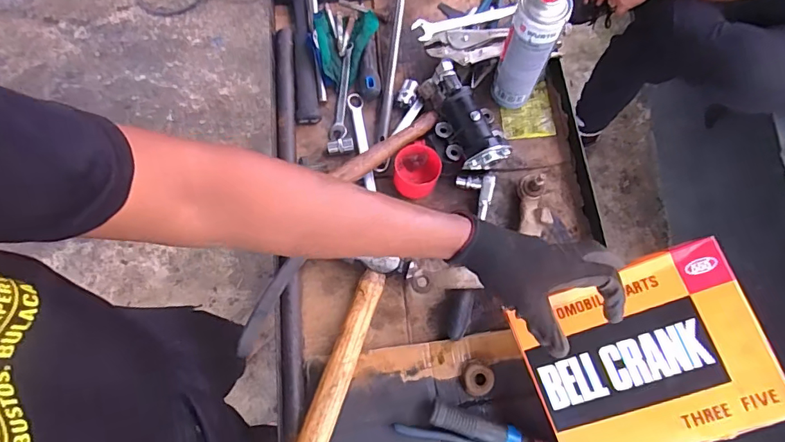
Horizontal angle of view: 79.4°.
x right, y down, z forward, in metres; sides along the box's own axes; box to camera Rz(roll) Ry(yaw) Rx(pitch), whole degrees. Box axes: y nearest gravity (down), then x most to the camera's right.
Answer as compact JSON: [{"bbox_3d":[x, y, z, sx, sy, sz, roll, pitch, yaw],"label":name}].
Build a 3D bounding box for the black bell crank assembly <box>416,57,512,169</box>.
[{"bbox_3d":[0.098,-0.159,0.693,0.074,0.063,0.195,-21,73,-7],"label":"black bell crank assembly"}]

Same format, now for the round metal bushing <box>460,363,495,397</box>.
[{"bbox_3d":[0.110,0.204,0.608,0.042,0.013,0.040,0,72,-1],"label":"round metal bushing"}]

